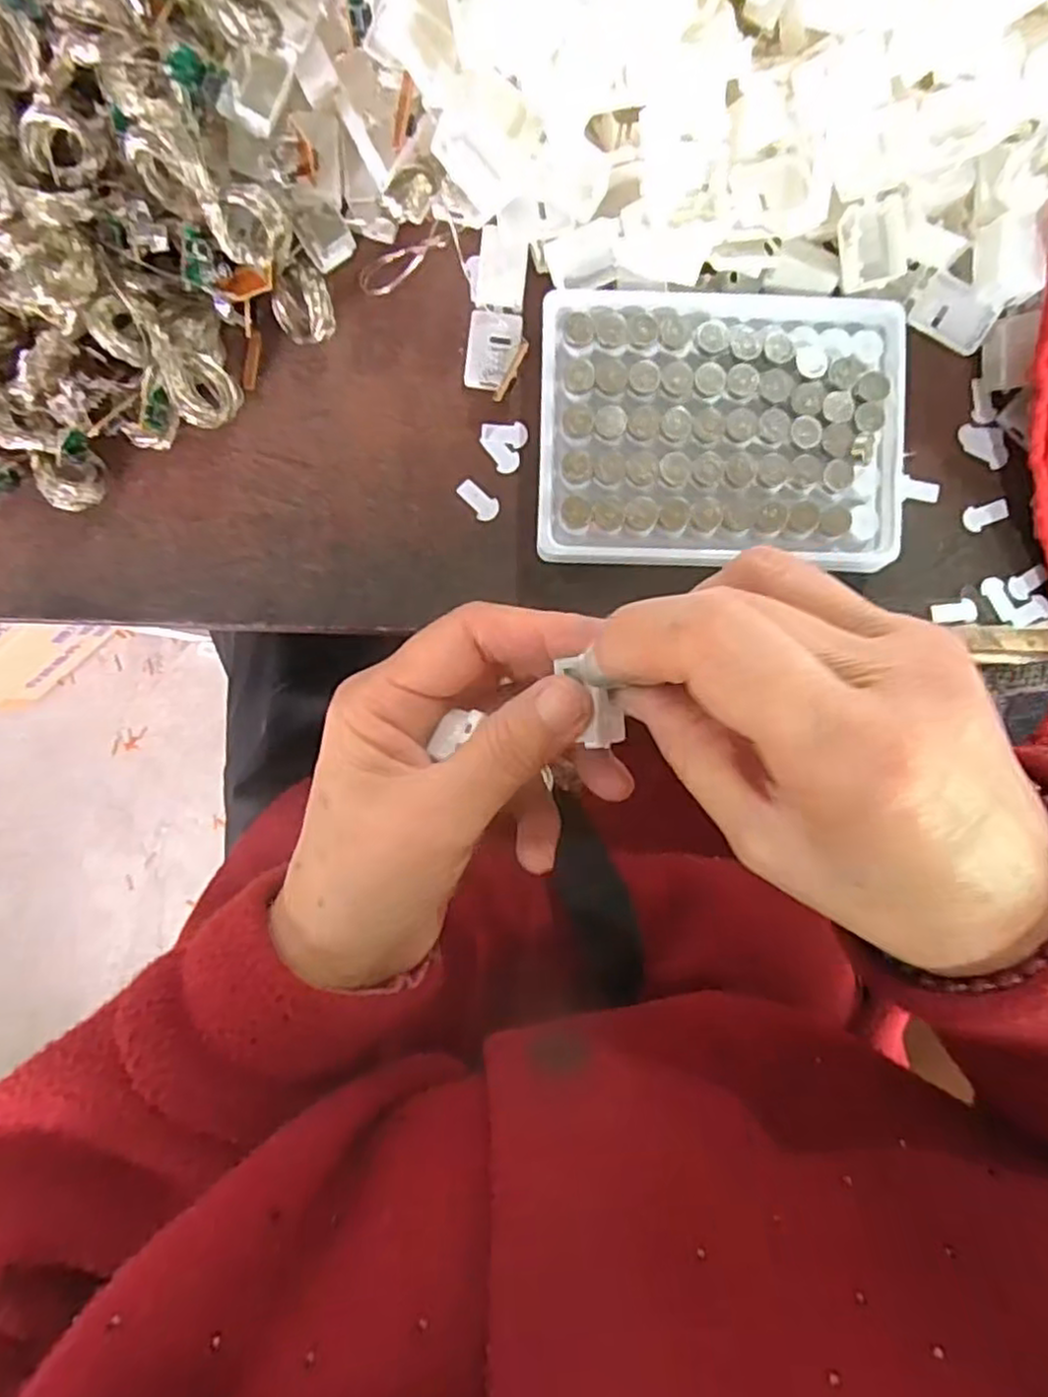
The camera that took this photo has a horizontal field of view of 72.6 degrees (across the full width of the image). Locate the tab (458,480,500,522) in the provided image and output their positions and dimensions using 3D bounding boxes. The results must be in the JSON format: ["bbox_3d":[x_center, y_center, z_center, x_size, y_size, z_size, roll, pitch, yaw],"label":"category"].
[{"bbox_3d":[-0.018,-0.075,0.272,0.017,0.004,0.009,40,90,-1],"label":"tab"}]

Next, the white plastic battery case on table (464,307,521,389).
[{"bbox_3d":[-0.012,-0.131,0.268,0.019,0.005,0.028,7,91,-1],"label":"white plastic battery case on table"}]

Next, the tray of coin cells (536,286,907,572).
[{"bbox_3d":[0.071,-0.100,0.260,0.129,0.019,0.099,2,91,-1],"label":"tray of coin cells"}]

